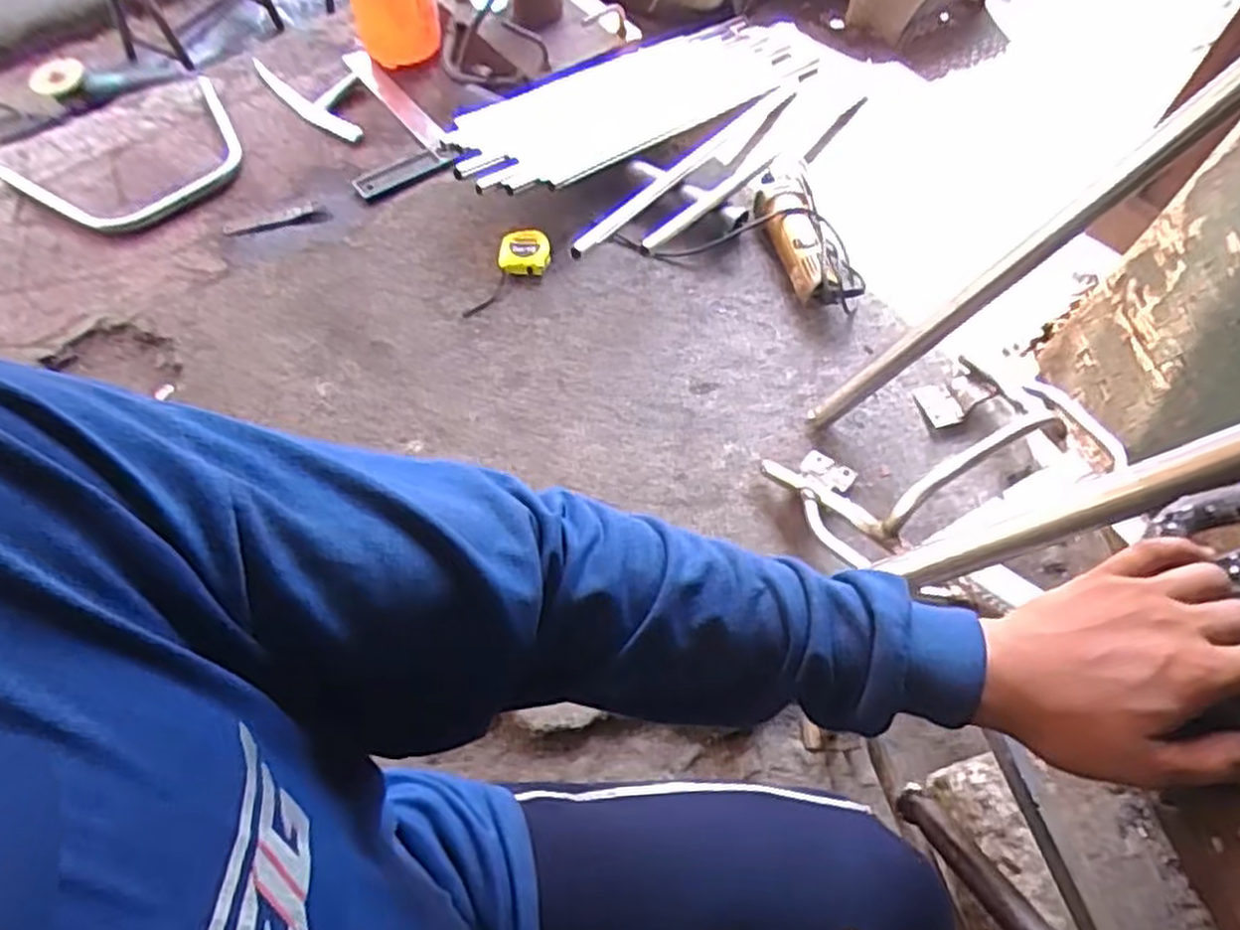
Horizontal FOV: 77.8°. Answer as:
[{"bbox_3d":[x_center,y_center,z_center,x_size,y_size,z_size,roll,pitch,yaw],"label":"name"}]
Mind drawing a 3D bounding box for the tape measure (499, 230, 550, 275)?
[{"bbox_3d":[-0.138,-0.309,1.121,0.078,0.045,0.070,-1,59,-3],"label":"tape measure"}]

